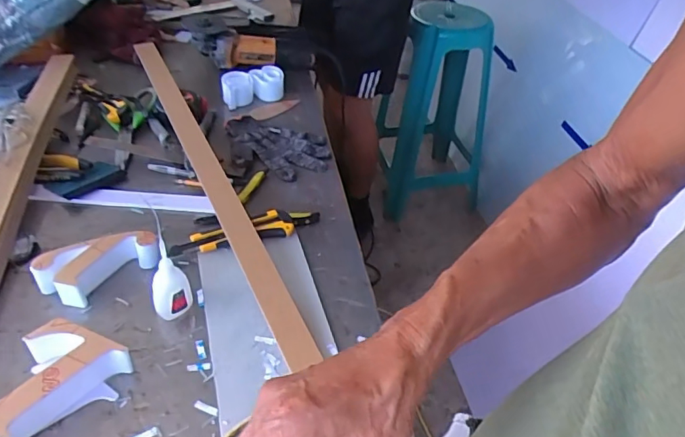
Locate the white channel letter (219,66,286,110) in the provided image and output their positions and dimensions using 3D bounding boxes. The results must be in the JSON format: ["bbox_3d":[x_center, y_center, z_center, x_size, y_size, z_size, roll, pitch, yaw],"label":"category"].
[{"bbox_3d":[-0.173,-0.261,1.016,0.129,0.040,0.062,-16,46,-25],"label":"white channel letter"}]

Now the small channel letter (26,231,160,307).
[{"bbox_3d":[-0.299,0.057,0.634,0.135,0.042,0.063,-26,51,-32],"label":"small channel letter"}]

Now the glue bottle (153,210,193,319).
[{"bbox_3d":[-0.196,0.059,0.577,0.030,0.127,0.037,22,43,17],"label":"glue bottle"}]

